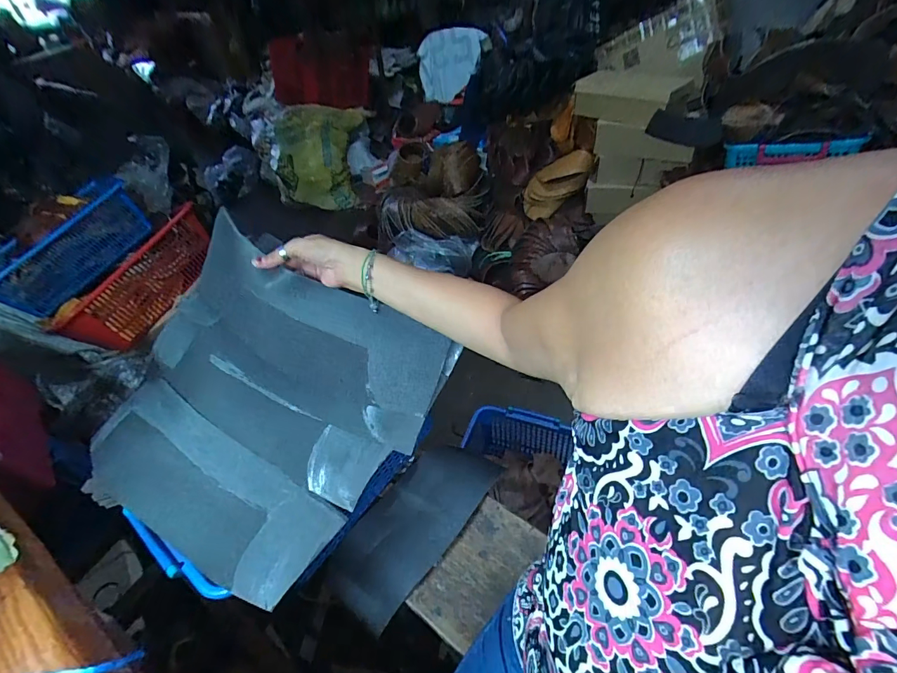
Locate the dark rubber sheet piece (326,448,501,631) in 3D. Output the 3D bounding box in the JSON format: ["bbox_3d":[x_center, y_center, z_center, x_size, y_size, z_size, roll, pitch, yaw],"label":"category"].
[{"bbox_3d":[-0.045,0.295,0.683,0.142,0.067,0.315,30,54,27],"label":"dark rubber sheet piece"}]

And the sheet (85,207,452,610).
[{"bbox_3d":[-0.252,0.091,0.554,0.398,0.084,0.401,28,82,11],"label":"sheet"}]

